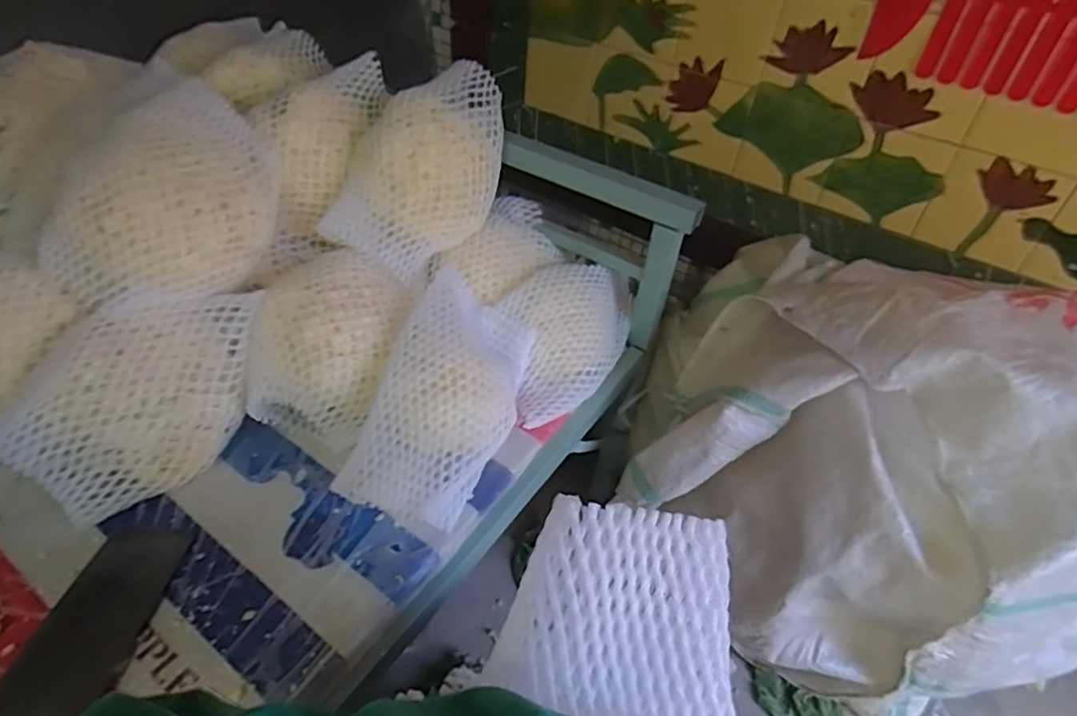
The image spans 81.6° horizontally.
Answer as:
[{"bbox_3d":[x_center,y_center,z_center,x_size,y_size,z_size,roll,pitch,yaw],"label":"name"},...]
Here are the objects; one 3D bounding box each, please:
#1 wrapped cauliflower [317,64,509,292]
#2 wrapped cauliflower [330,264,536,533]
[{"bbox_3d":[-0.134,-0.224,0.742,0.137,0.158,0.227,19,46,14],"label":"wrapped cauliflower"},{"bbox_3d":[-0.094,0.034,0.658,0.132,0.104,0.267,17,45,12],"label":"wrapped cauliflower"}]

